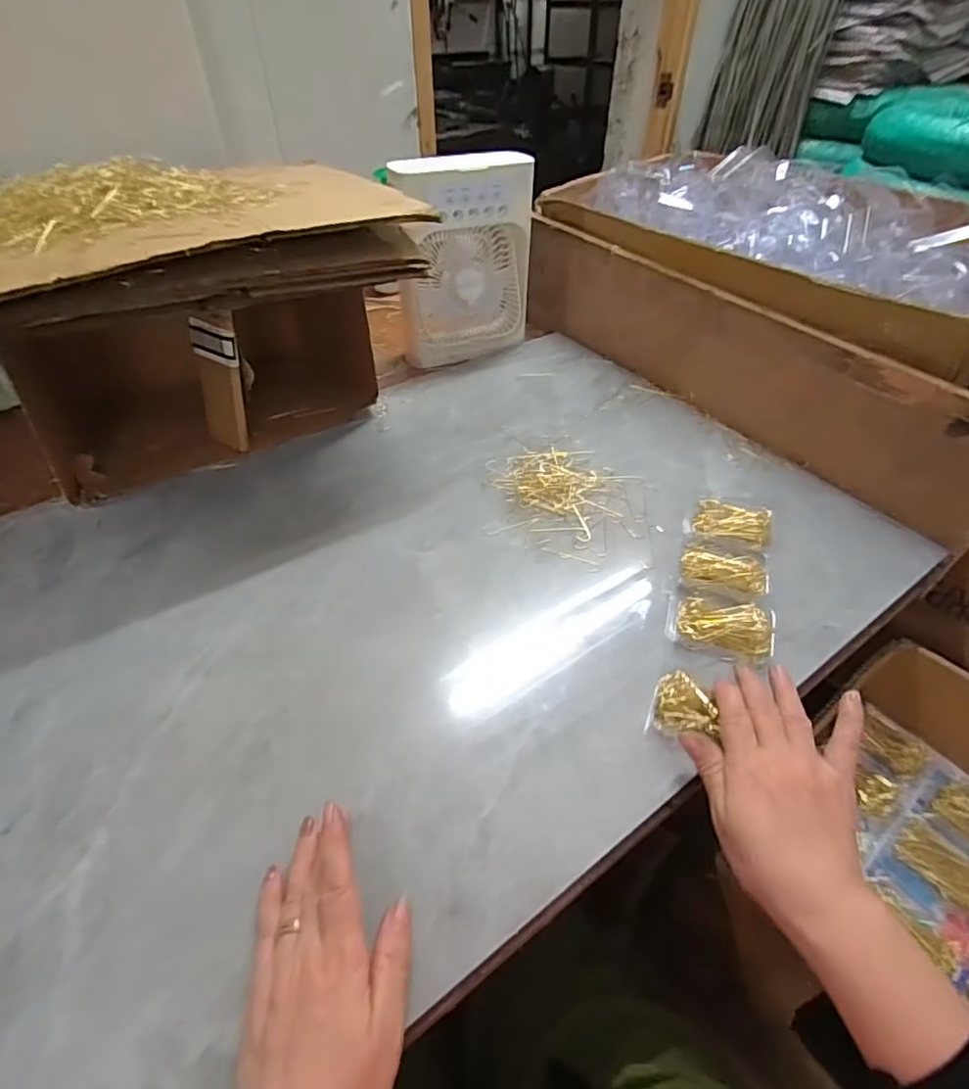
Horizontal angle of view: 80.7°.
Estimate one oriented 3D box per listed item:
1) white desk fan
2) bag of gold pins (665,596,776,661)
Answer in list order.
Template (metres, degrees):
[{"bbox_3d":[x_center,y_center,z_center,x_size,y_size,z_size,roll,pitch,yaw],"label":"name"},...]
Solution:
[{"bbox_3d":[-0.029,-0.397,0.819,0.193,0.260,0.063,-17,48,-17],"label":"white desk fan"},{"bbox_3d":[0.198,0.066,0.477,0.084,0.012,0.067,13,47,13],"label":"bag of gold pins"}]

